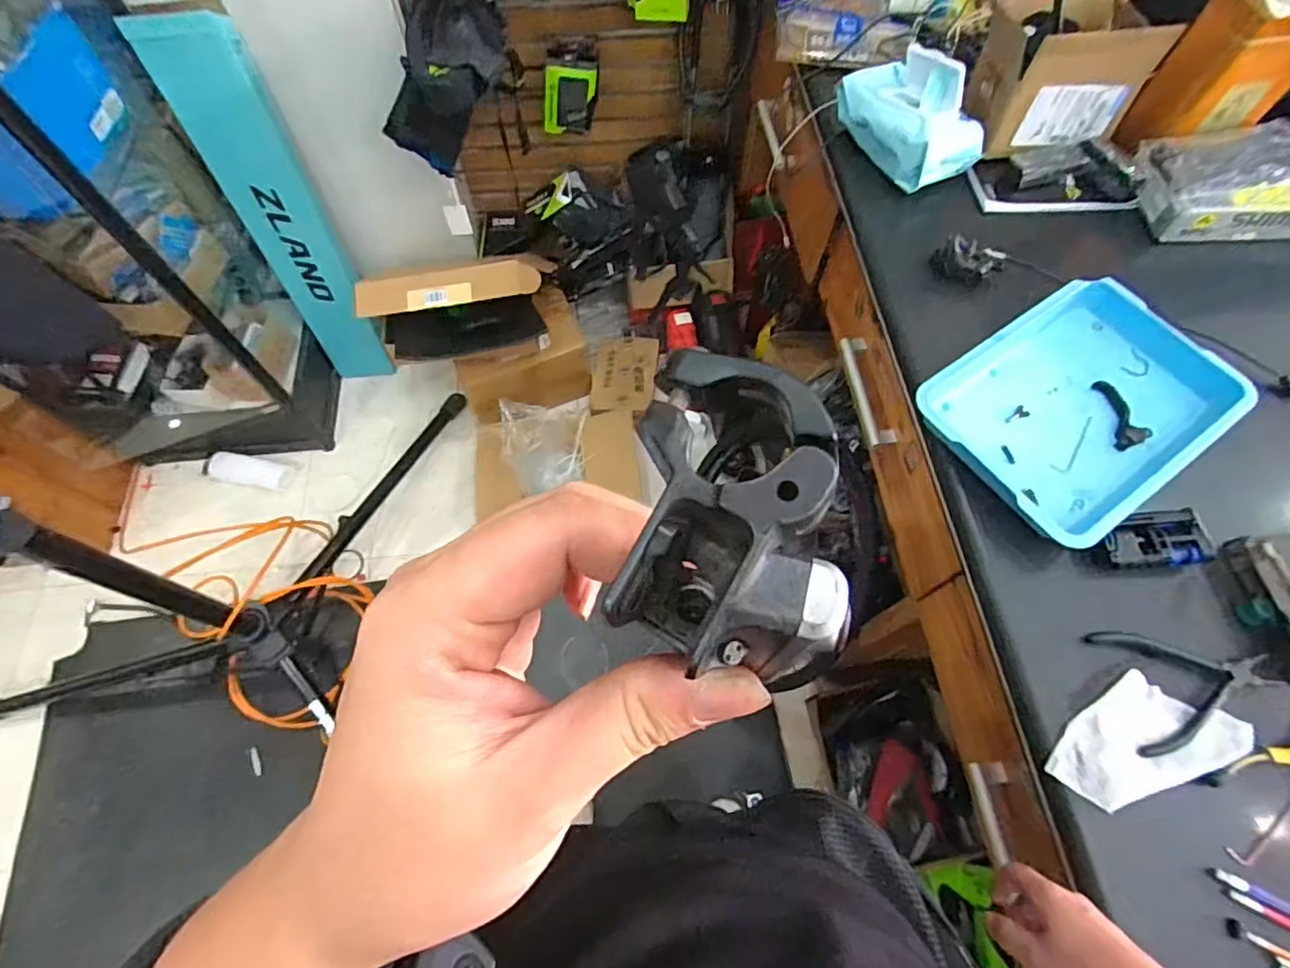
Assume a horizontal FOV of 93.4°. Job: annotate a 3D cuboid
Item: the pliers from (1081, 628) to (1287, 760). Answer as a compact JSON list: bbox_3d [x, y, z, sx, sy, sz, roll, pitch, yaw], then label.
[{"bbox_3d":[0.507,0.182,0.563,0.146,0.022,0.109,-8,64,-4],"label":"pliers"}]

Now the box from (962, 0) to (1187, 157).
[{"bbox_3d":[0.544,-0.542,0.803,0.176,0.149,0.140,-5,64,-3],"label":"box"}]

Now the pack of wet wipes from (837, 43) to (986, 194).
[{"bbox_3d":[0.356,-0.505,0.816,0.113,0.110,0.186,-24,67,-12],"label":"pack of wet wipes"}]

